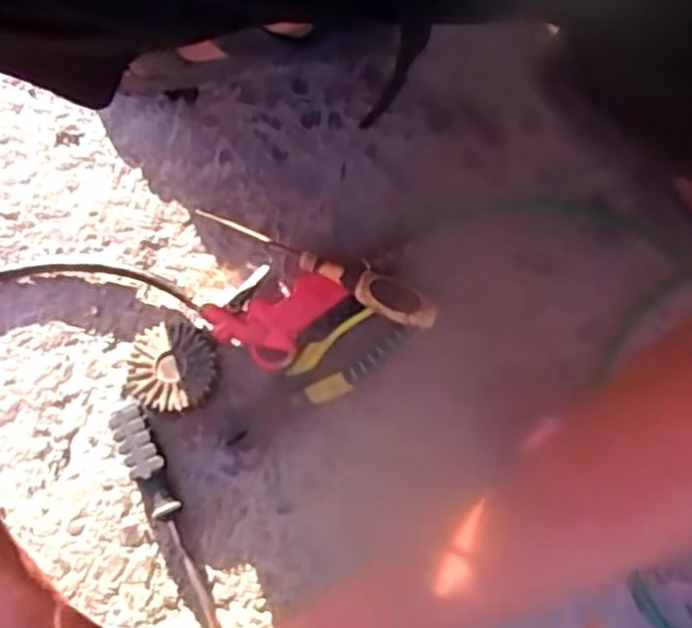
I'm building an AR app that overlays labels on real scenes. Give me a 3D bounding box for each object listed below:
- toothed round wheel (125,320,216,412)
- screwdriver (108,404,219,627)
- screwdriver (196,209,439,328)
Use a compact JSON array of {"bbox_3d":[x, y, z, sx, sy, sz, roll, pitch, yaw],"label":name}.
[{"bbox_3d":[-0.140,0.044,0.611,0.067,0.034,0.069,0,77,1],"label":"toothed round wheel"},{"bbox_3d":[-0.134,0.169,0.588,0.027,0.029,0.204,-23,78,-5],"label":"screwdriver"},{"bbox_3d":[-0.026,-0.041,0.620,0.218,0.024,0.027,25,78,22],"label":"screwdriver"}]

